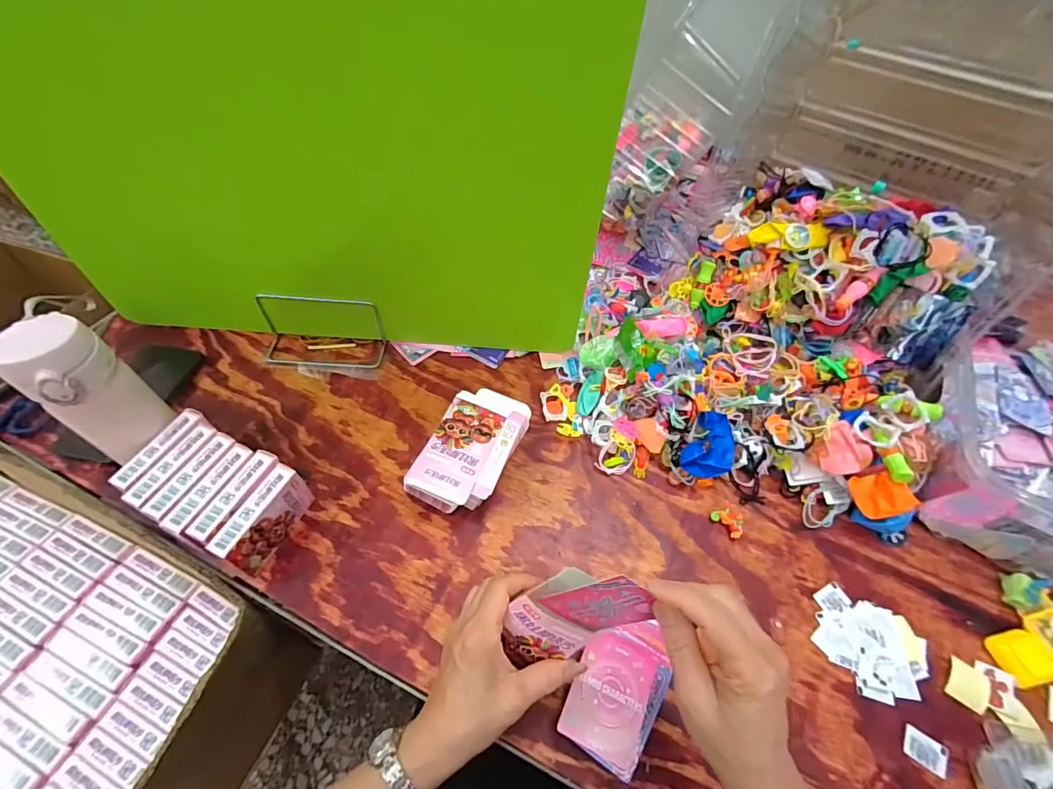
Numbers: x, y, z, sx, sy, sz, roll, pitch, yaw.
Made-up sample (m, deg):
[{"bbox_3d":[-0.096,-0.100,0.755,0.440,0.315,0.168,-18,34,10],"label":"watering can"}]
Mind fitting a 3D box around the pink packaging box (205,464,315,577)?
[{"bbox_3d":[-0.255,0.123,0.450,0.026,0.066,0.092,20,54,11],"label":"pink packaging box"}]

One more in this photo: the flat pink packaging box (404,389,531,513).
[{"bbox_3d":[-0.062,0.063,0.527,0.088,0.046,0.148,20,54,10],"label":"flat pink packaging box"}]

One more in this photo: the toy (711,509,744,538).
[{"bbox_3d":[0.227,0.139,0.507,0.025,0.013,0.036,-31,61,-25],"label":"toy"}]

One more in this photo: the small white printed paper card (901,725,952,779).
[{"bbox_3d":[0.348,0.309,0.397,0.033,0.004,0.026,31,57,17],"label":"small white printed paper card"}]

